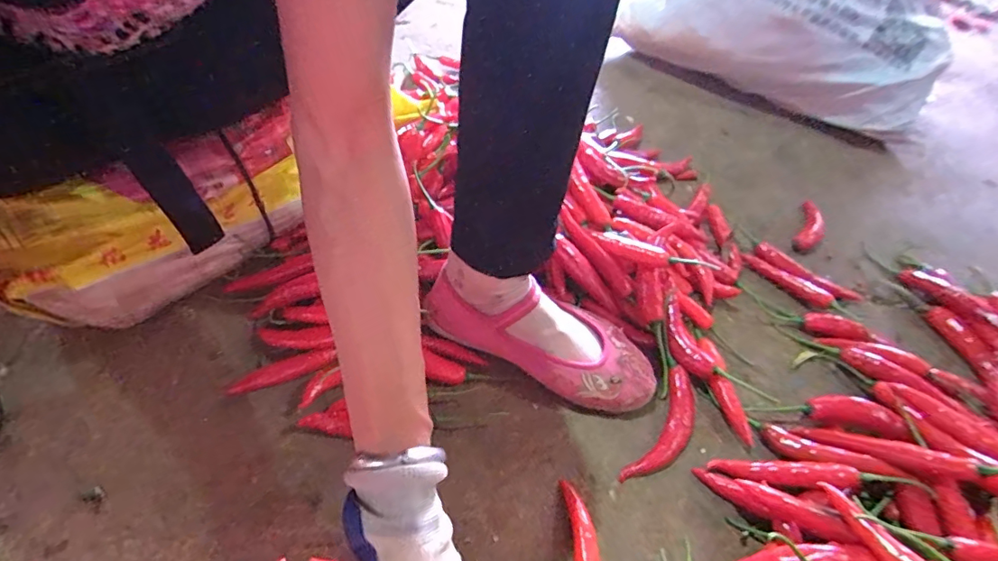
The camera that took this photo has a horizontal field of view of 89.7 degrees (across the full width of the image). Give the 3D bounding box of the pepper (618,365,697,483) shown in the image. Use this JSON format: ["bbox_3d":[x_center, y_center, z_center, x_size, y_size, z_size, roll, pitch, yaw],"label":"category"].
[{"bbox_3d":[0.150,0.132,0.443,0.040,0.016,0.118,29,53,18],"label":"pepper"}]

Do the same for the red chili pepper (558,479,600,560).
[{"bbox_3d":[0.064,0.205,0.382,0.020,0.019,0.103,1,50,-4],"label":"red chili pepper"}]

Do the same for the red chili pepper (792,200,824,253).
[{"bbox_3d":[0.399,-0.072,0.642,0.025,0.018,0.085,24,52,15],"label":"red chili pepper"}]

